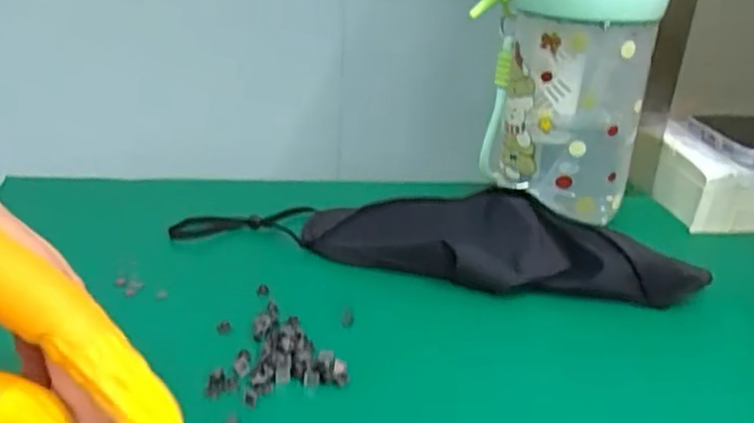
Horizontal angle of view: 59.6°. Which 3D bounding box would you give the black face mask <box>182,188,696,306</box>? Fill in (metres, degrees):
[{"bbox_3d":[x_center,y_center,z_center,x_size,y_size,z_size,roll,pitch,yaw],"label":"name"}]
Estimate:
[{"bbox_3d":[0.029,0.011,0.372,0.278,0.032,0.055,10,26,12],"label":"black face mask"}]

